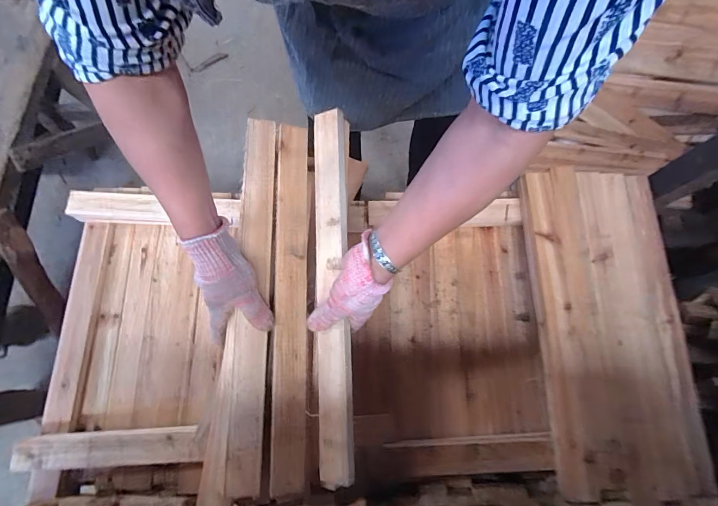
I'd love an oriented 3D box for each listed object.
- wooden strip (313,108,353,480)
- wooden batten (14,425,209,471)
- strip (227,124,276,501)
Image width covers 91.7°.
[{"bbox_3d":[-0.037,0.041,0.476,0.052,0.017,0.493,-5,80,22],"label":"wooden strip"},{"bbox_3d":[-0.355,0.284,0.504,0.261,0.029,0.046,-2,73,-2],"label":"wooden batten"},{"bbox_3d":[-0.145,0.043,0.469,0.047,0.018,0.492,-1,76,-2],"label":"strip"}]

